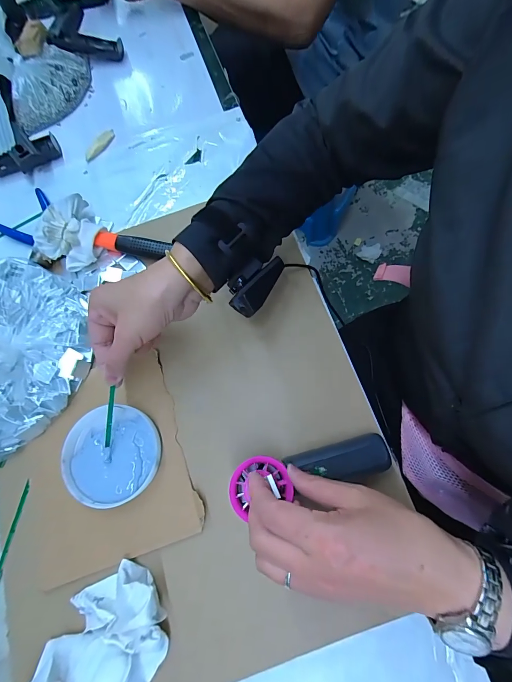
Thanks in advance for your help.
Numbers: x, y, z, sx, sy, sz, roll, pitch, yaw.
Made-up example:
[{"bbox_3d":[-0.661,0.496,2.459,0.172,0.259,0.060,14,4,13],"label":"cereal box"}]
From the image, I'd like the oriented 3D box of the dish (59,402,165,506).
[{"bbox_3d":[-0.153,0.122,0.342,0.097,0.019,0.098,0,73,1],"label":"dish"}]

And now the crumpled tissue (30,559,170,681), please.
[{"bbox_3d":[-0.143,0.288,0.276,0.098,0.044,0.159,28,77,10],"label":"crumpled tissue"}]

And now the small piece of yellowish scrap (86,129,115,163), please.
[{"bbox_3d":[-0.236,-0.296,0.481,0.022,0.007,0.061,31,79,14],"label":"small piece of yellowish scrap"}]

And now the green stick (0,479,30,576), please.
[{"bbox_3d":[-0.258,0.210,0.333,0.009,0.008,0.118,11,73,5],"label":"green stick"}]

